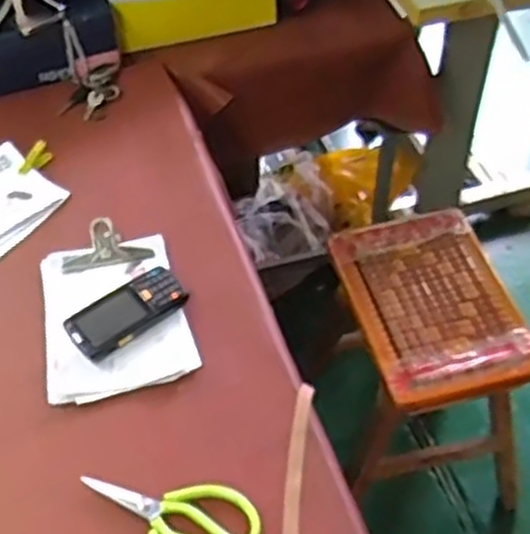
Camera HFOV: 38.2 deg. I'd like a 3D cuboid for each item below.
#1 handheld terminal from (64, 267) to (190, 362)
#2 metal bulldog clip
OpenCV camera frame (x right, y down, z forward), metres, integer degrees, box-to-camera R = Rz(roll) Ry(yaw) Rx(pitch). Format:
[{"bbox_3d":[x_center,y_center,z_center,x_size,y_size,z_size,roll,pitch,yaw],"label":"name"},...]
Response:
[{"bbox_3d":[-0.167,0.053,0.921,0.142,0.023,0.071,-37,57,-25],"label":"handheld terminal"},{"bbox_3d":[-0.206,-0.030,0.981,0.115,0.033,0.062,-12,50,-7],"label":"metal bulldog clip"}]

